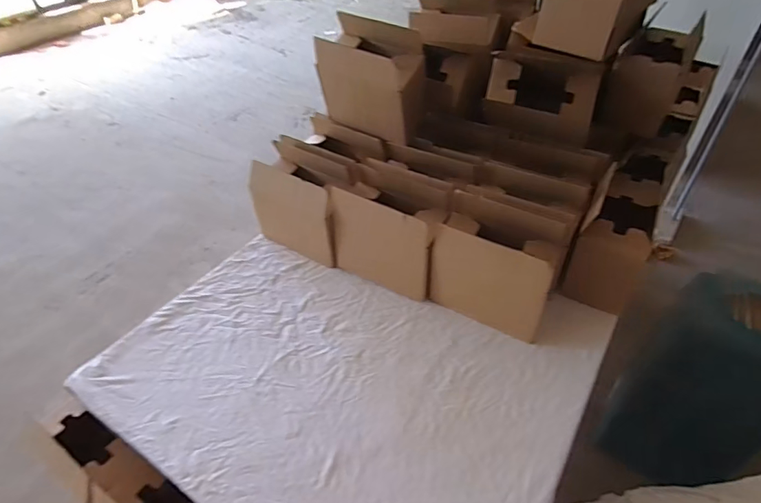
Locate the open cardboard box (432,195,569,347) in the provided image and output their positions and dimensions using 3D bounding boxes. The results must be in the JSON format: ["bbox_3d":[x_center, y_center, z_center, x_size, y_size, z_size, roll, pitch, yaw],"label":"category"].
[{"bbox_3d":[0.229,0.034,0.929,0.233,0.224,0.126,23,48,23],"label":"open cardboard box"}]

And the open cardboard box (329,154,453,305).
[{"bbox_3d":[0.021,-0.049,1.021,0.256,0.226,0.134,21,46,24],"label":"open cardboard box"}]

